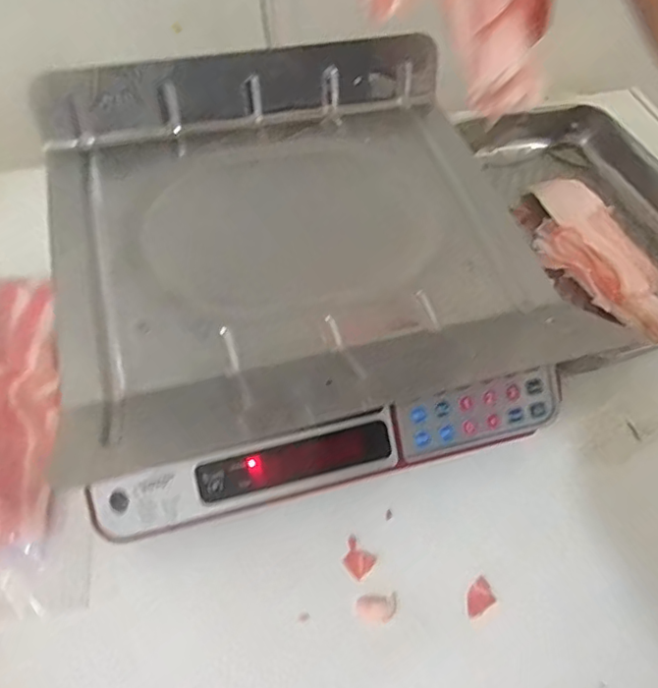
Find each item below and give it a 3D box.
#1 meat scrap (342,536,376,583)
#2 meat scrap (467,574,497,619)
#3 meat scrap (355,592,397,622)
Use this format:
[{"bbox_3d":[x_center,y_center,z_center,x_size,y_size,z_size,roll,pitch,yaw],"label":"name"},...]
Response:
[{"bbox_3d":[0.020,0.154,0.423,0.025,0.004,0.021,42,59,5],"label":"meat scrap"},{"bbox_3d":[0.105,0.179,0.416,0.027,0.011,0.019,-29,61,-22],"label":"meat scrap"},{"bbox_3d":[0.033,0.183,0.408,0.029,0.012,0.016,-2,54,-5],"label":"meat scrap"}]

